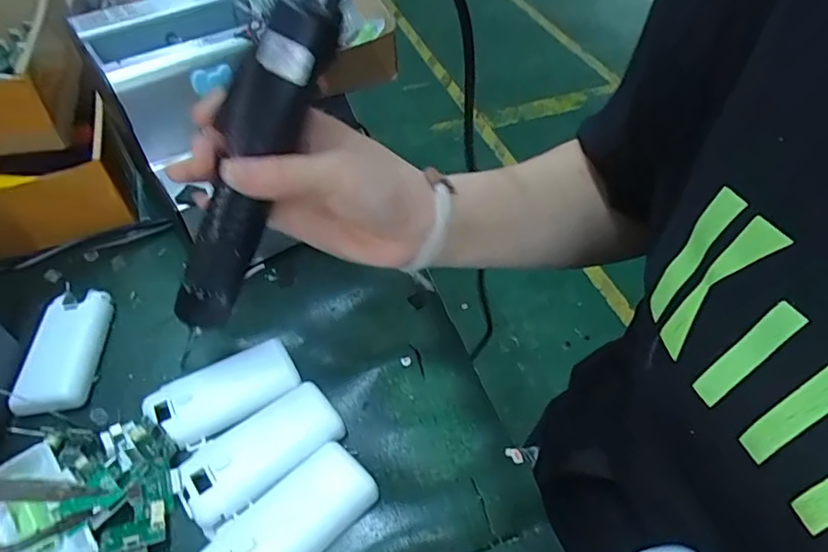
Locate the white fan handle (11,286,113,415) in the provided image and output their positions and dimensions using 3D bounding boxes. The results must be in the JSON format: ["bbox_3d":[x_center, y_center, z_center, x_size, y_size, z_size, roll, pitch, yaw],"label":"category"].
[{"bbox_3d":[-0.236,0.046,0.356,0.038,0.021,0.097,-7,48,-5],"label":"white fan handle"}]

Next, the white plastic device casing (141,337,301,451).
[{"bbox_3d":[-0.120,0.073,0.331,0.087,0.011,0.043,-27,53,-21],"label":"white plastic device casing"}]

